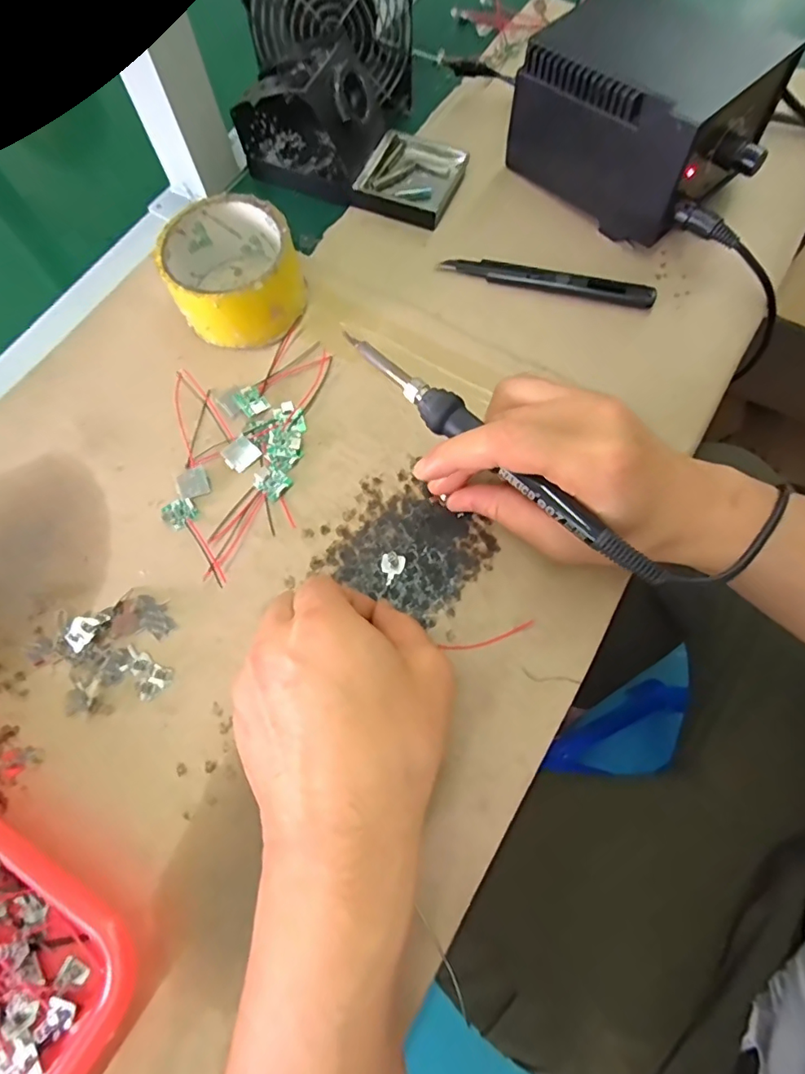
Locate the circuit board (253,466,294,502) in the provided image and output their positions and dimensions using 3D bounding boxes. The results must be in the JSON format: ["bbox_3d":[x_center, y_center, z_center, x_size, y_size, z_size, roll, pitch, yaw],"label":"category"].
[{"bbox_3d":[-0.080,-0.034,0.319,0.019,0.007,0.018,41,77,14],"label":"circuit board"}]

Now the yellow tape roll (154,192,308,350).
[{"bbox_3d":[-0.111,-0.177,0.346,0.084,0.049,0.082,-1,71,2],"label":"yellow tape roll"}]

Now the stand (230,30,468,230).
[{"bbox_3d":[-0.036,-0.302,0.378,0.164,0.076,0.082,19,73,8],"label":"stand"}]

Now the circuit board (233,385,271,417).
[{"bbox_3d":[-0.098,-0.089,0.337,0.018,0.004,0.019,-34,91,-19],"label":"circuit board"}]

